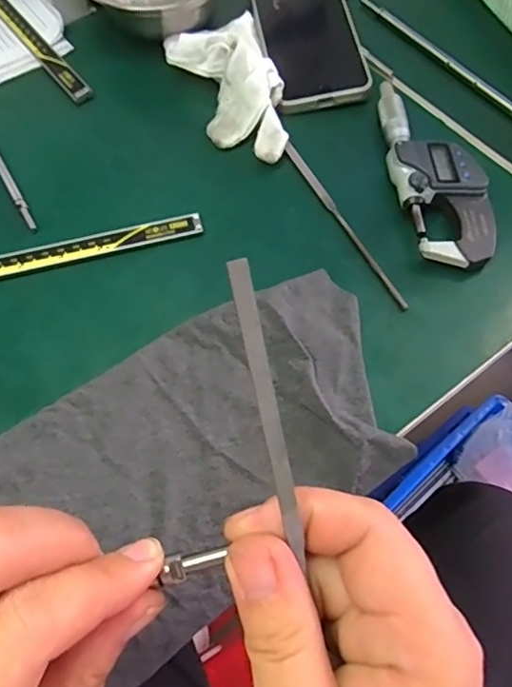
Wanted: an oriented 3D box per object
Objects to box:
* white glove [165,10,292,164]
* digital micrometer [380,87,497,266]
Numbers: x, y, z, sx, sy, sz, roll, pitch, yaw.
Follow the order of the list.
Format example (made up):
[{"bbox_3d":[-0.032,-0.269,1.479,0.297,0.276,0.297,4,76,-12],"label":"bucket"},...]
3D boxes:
[{"bbox_3d":[-0.016,-0.192,0.395,0.063,0.041,0.137,-25,67,-10],"label":"white glove"},{"bbox_3d":[0.117,-0.115,0.359,0.053,0.026,0.146,-11,65,-4],"label":"digital micrometer"}]

